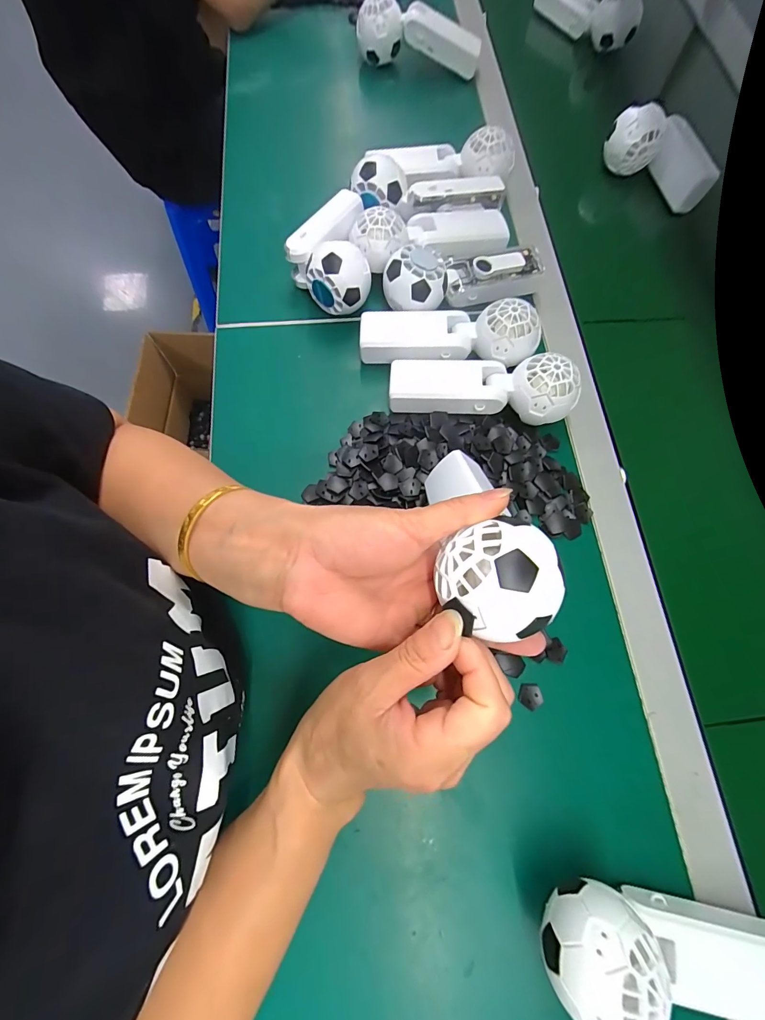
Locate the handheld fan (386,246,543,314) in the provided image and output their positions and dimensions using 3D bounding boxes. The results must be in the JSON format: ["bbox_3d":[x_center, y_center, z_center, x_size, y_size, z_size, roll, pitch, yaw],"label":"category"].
[{"bbox_3d":[0.087,-0.239,0.388,0.171,0.047,0.052,-16,74,-8],"label":"handheld fan"}]

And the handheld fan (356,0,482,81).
[{"bbox_3d":[0.047,-0.641,0.523,0.160,0.058,0.056,22,75,4],"label":"handheld fan"}]

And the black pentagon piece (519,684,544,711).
[{"bbox_3d":[0.118,0.147,0.302,0.018,0.004,0.019,20,72,4],"label":"black pentagon piece"}]

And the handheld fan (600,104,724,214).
[{"bbox_3d":[0.347,-0.437,0.471,0.136,0.053,0.061,41,78,9],"label":"handheld fan"}]

